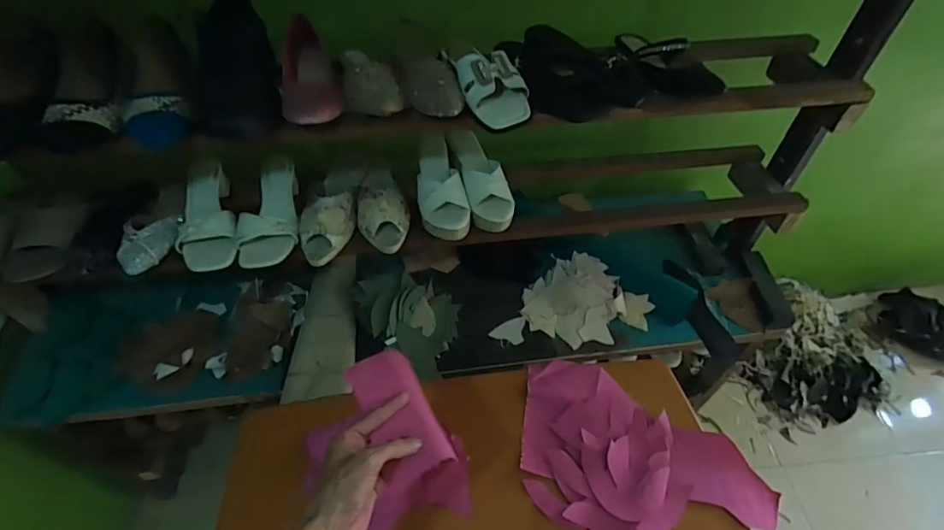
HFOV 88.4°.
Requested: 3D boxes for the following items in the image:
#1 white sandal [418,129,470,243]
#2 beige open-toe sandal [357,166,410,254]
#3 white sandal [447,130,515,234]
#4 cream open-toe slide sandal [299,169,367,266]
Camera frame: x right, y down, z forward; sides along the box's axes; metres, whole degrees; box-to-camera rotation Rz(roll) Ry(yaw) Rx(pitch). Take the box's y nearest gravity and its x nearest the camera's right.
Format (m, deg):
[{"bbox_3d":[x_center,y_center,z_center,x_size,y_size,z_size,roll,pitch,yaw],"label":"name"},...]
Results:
[{"bbox_3d":[-0.059,-0.145,0.862,0.081,0.061,0.215,-9,51,-8],"label":"white sandal"},{"bbox_3d":[-0.159,-0.116,0.863,0.086,0.062,0.214,-8,51,-7],"label":"beige open-toe sandal"},{"bbox_3d":[0.019,-0.156,0.878,0.079,0.069,0.204,-13,51,-11],"label":"white sandal"},{"bbox_3d":[-0.242,-0.110,0.850,0.086,0.055,0.241,6,50,4],"label":"cream open-toe slide sandal"}]

